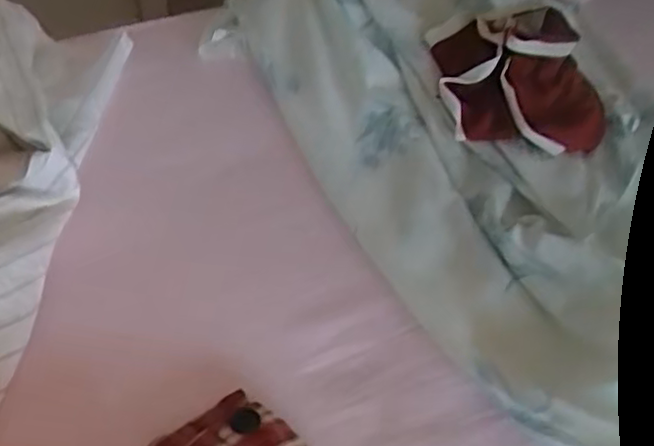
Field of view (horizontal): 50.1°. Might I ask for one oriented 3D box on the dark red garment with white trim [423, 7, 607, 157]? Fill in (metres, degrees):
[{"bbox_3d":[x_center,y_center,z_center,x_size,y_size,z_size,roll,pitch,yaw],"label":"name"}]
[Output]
[{"bbox_3d":[0.178,-0.140,0.650,0.148,0.043,0.172,-2,52,-5],"label":"dark red garment with white trim"}]

